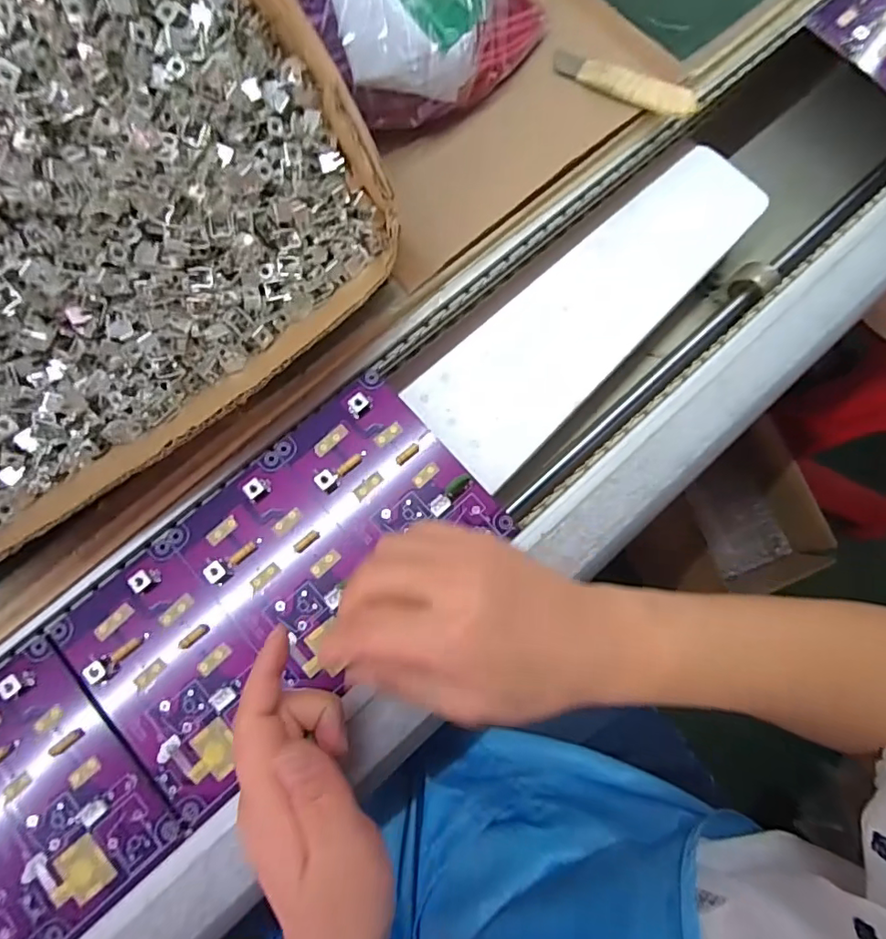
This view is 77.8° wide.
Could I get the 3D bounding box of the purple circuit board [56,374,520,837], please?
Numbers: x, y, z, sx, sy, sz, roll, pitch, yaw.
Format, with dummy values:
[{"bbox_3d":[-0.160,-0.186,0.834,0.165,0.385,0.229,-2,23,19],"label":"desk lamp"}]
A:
[{"bbox_3d":[-0.093,0.068,0.334,0.255,0.010,0.131,-41,82,-8],"label":"purple circuit board"}]

